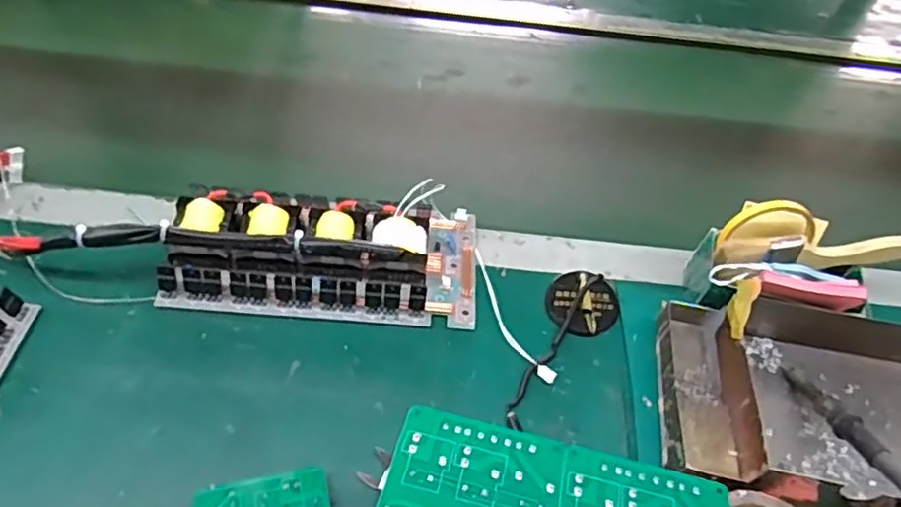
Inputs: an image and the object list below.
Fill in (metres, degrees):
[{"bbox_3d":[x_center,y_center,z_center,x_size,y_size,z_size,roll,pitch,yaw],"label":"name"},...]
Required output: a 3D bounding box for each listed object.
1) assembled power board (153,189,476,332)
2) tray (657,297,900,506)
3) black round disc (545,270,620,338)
[{"bbox_3d":[-0.118,-0.008,0.600,0.289,0.058,0.131,4,51,-3],"label":"assembled power board"},{"bbox_3d":[0.348,0.130,0.535,0.332,0.059,0.186,11,51,3],"label":"tray"},{"bbox_3d":[0.128,0.046,0.605,0.067,0.020,0.068,3,51,-4],"label":"black round disc"}]

